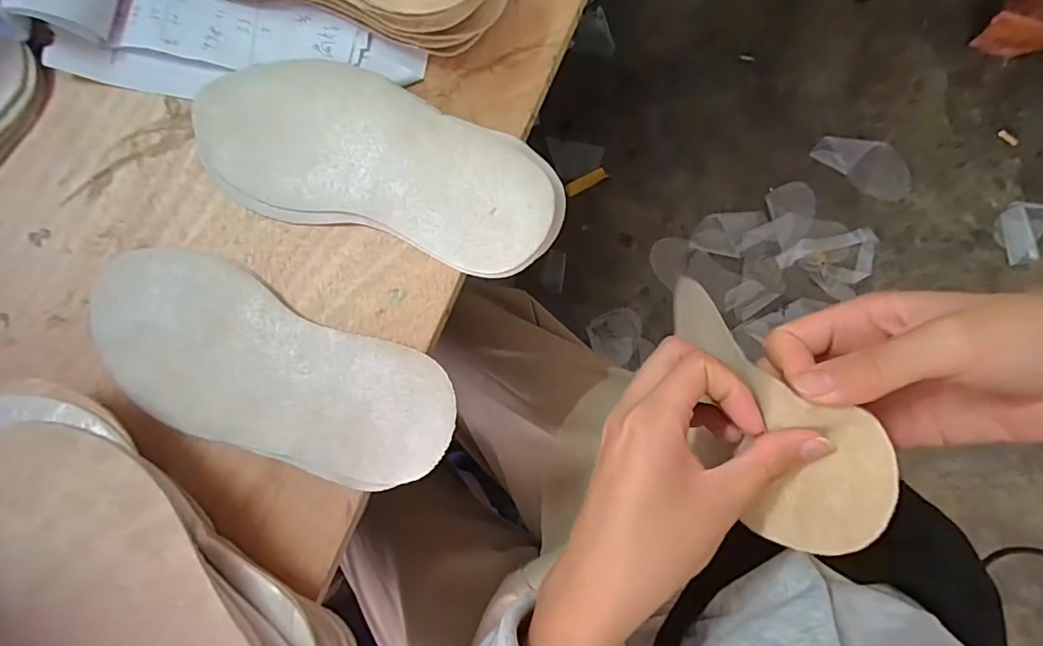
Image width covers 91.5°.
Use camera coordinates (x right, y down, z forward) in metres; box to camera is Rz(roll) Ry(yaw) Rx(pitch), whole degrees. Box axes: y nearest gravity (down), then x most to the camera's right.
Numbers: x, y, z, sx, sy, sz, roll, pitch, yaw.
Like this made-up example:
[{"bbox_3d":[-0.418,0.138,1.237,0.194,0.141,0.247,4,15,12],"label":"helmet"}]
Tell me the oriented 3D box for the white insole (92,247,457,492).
[{"bbox_3d":[-0.158,0.028,0.307,0.242,0.010,0.095,24,86,9],"label":"white insole"}]

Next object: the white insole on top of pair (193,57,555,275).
[{"bbox_3d":[-0.097,-0.104,0.312,0.239,0.013,0.090,19,85,8],"label":"white insole on top of pair"}]

